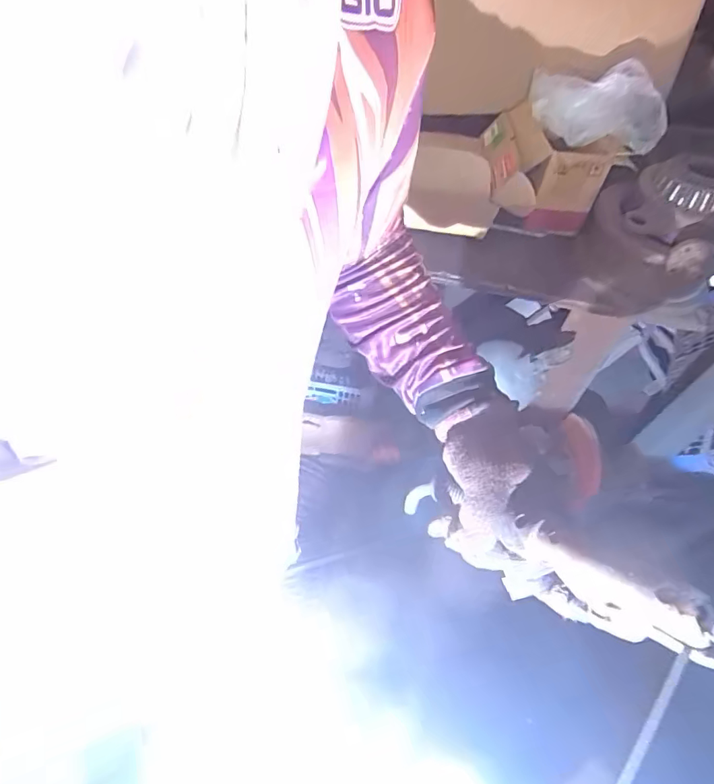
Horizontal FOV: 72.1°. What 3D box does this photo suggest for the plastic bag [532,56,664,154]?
[{"bbox_3d":[0.396,-0.481,0.815,0.234,0.107,0.099,26,55,14],"label":"plastic bag"}]

